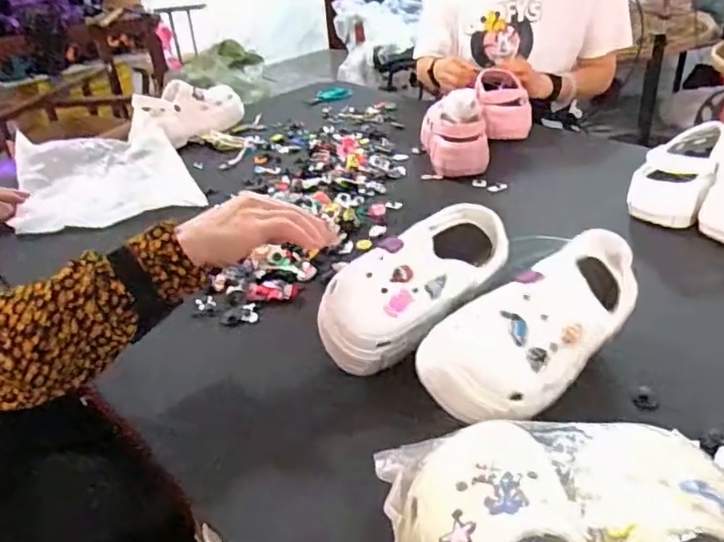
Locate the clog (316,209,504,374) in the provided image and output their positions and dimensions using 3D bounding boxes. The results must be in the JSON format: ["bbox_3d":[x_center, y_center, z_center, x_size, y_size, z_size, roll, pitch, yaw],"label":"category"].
[{"bbox_3d":[0.061,0.009,0.652,0.238,0.090,0.097,-37,41,-21],"label":"clog"}]

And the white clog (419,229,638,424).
[{"bbox_3d":[0.164,0.055,0.579,0.243,0.130,0.095,-29,38,-34],"label":"white clog"}]

